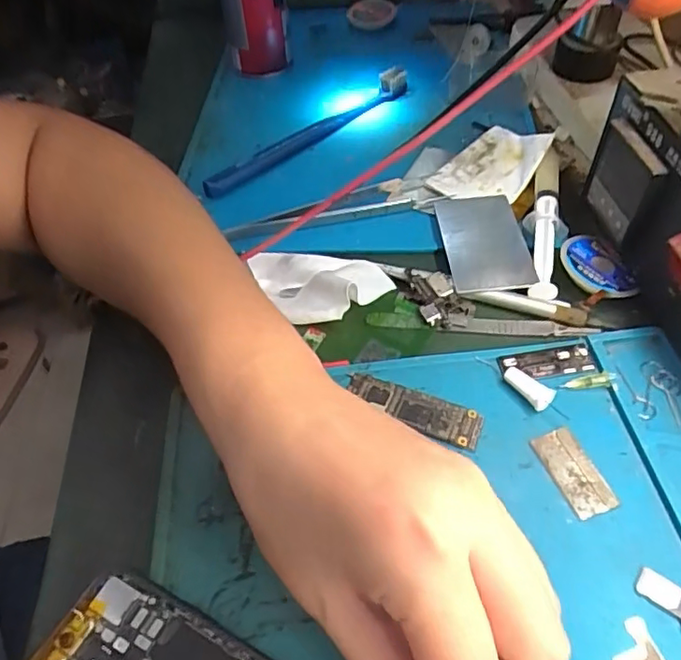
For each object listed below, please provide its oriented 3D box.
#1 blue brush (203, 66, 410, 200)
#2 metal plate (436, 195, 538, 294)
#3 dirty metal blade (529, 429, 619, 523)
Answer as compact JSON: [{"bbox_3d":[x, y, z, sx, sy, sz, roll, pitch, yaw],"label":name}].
[{"bbox_3d":[-0.021,-0.142,0.410,0.181,0.025,0.027,-38,56,-25],"label":"blue brush"},{"bbox_3d":[0.082,-0.051,0.327,0.043,0.004,0.076,-9,50,6],"label":"metal plate"},{"bbox_3d":[0.098,0.060,0.241,0.018,0.004,0.037,-18,50,-10],"label":"dirty metal blade"}]

